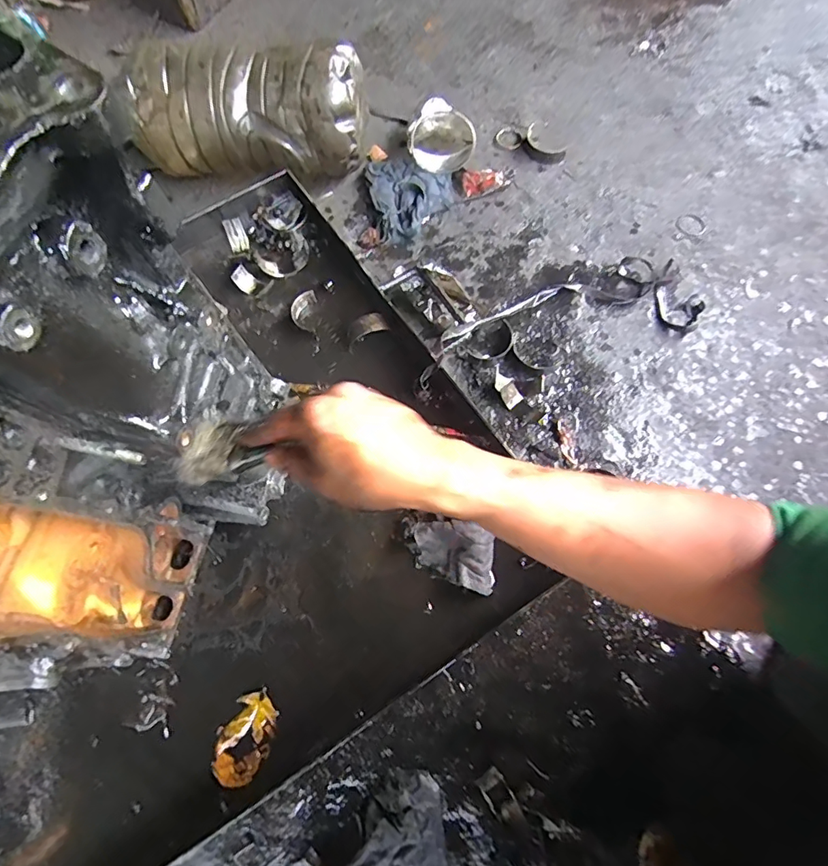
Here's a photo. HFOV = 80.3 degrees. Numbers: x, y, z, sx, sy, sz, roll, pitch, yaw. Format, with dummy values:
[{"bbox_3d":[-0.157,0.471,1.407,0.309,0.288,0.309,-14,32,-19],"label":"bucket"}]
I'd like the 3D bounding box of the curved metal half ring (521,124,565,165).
[{"bbox_3d":[0.197,-0.449,0.767,0.045,0.021,0.085,-27,71,-7],"label":"curved metal half ring"}]

